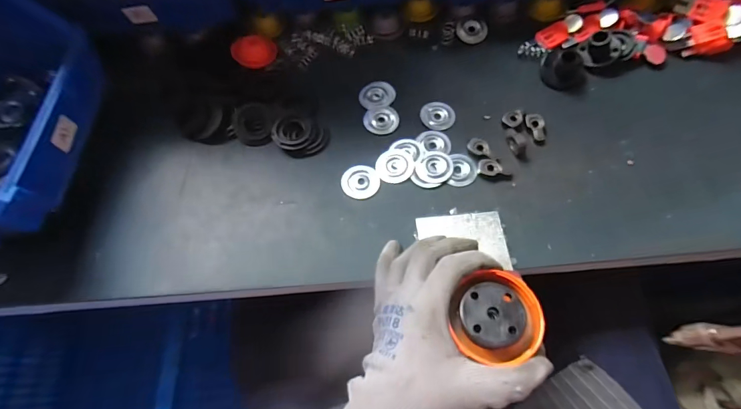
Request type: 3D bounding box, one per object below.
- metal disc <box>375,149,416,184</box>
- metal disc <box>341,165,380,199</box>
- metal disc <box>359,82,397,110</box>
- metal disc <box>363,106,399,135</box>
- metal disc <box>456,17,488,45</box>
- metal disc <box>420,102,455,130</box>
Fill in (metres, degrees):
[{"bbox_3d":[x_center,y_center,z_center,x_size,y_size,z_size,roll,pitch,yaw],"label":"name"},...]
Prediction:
[{"bbox_3d":[0.024,-0.038,0.365,0.035,0.004,0.036,-1,67,2],"label":"metal disc"},{"bbox_3d":[-0.010,-0.022,0.361,0.035,0.004,0.035,-1,67,2],"label":"metal disc"},{"bbox_3d":[0.008,-0.119,0.406,0.039,0.004,0.034,-11,67,-3],"label":"metal disc"},{"bbox_3d":[0.012,-0.087,0.389,0.036,0.004,0.031,-13,67,-4],"label":"metal disc"},{"bbox_3d":[0.117,-0.201,0.435,0.035,0.004,0.029,15,93,-3],"label":"metal disc"},{"bbox_3d":[0.070,-0.092,0.392,0.035,0.004,0.035,-1,67,2],"label":"metal disc"}]

